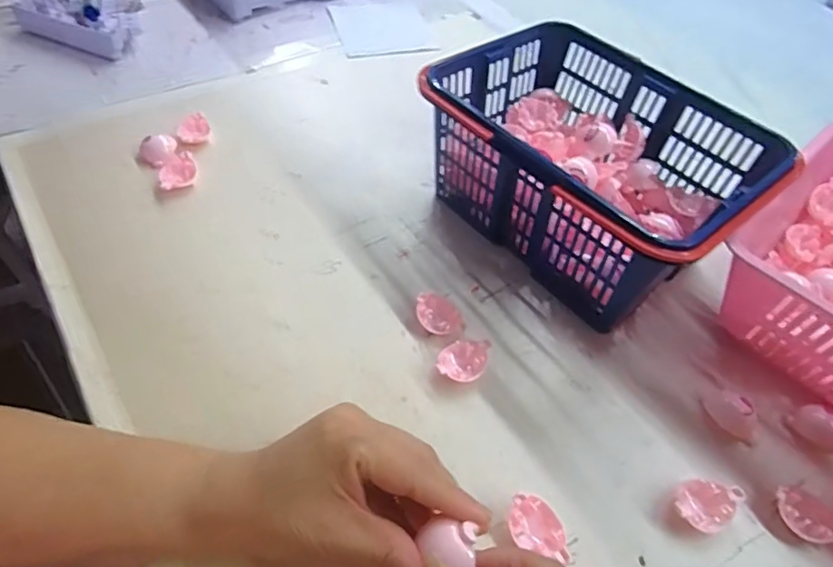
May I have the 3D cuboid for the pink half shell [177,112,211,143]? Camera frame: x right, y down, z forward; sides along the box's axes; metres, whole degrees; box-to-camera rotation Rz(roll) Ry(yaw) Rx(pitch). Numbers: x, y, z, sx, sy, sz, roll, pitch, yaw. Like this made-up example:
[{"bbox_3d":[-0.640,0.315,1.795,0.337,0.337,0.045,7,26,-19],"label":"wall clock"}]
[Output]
[{"bbox_3d":[-0.206,-0.141,0.496,0.028,0.018,0.029,-19,57,-17],"label":"pink half shell"}]

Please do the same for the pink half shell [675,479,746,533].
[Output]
[{"bbox_3d":[0.168,0.129,0.312,0.041,0.017,0.027,-24,59,-20],"label":"pink half shell"}]

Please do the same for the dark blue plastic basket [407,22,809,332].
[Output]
[{"bbox_3d":[0.129,-0.087,0.418,0.167,0.112,0.231,-32,62,-25],"label":"dark blue plastic basket"}]

